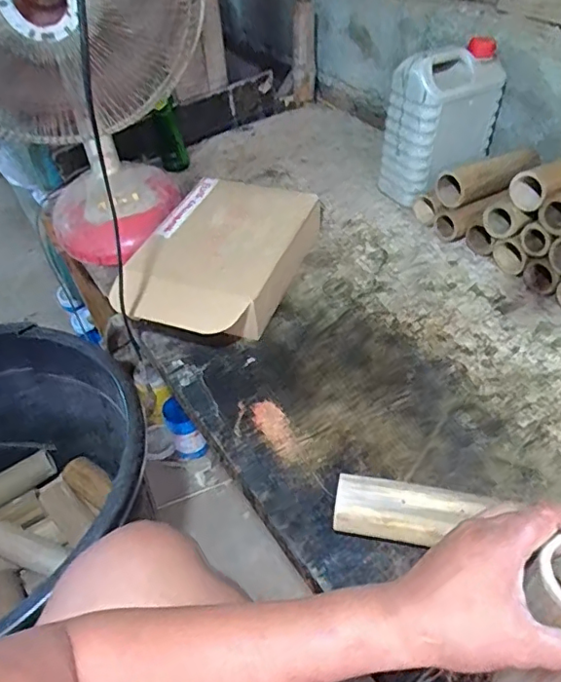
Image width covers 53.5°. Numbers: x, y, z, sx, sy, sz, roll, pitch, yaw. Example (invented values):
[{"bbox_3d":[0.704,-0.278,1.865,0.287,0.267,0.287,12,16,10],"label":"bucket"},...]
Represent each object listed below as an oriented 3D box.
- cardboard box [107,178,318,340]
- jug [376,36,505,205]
[{"bbox_3d":[-0.086,-0.117,0.823,0.199,0.091,0.328,14,46,17],"label":"cardboard box"},{"bbox_3d":[0.266,-0.357,0.926,0.174,0.231,0.103,-29,49,-25],"label":"jug"}]

